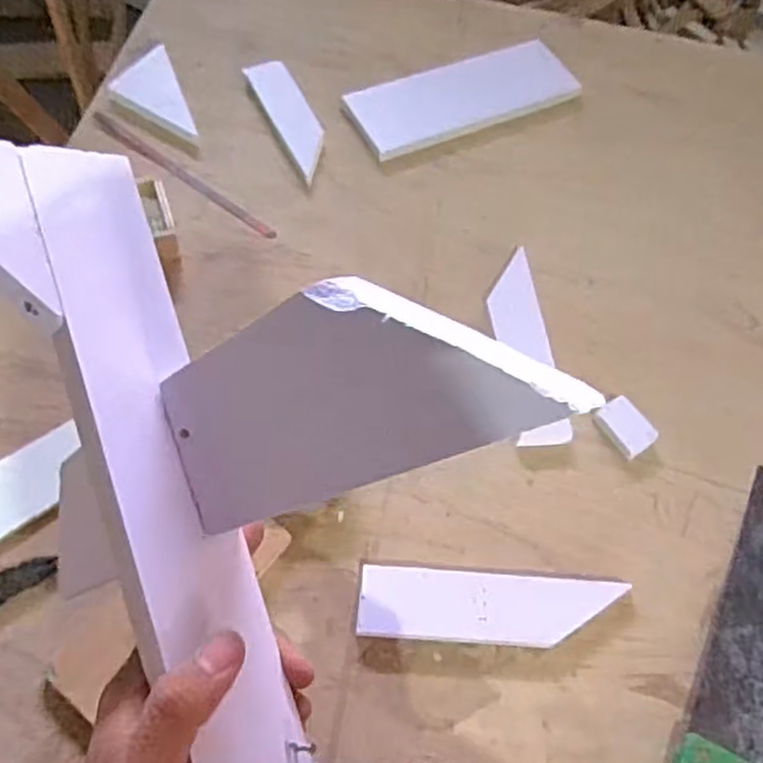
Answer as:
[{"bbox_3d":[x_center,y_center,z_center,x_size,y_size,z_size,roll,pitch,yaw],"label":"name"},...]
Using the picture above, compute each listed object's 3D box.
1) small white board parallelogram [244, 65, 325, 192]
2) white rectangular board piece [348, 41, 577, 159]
[{"bbox_3d":[-0.120,-0.352,0.963,0.058,0.007,0.202,-25,72,-14],"label":"small white board parallelogram"},{"bbox_3d":[0.114,-0.404,1.008,0.337,0.013,0.132,-24,65,-19],"label":"white rectangular board piece"}]

